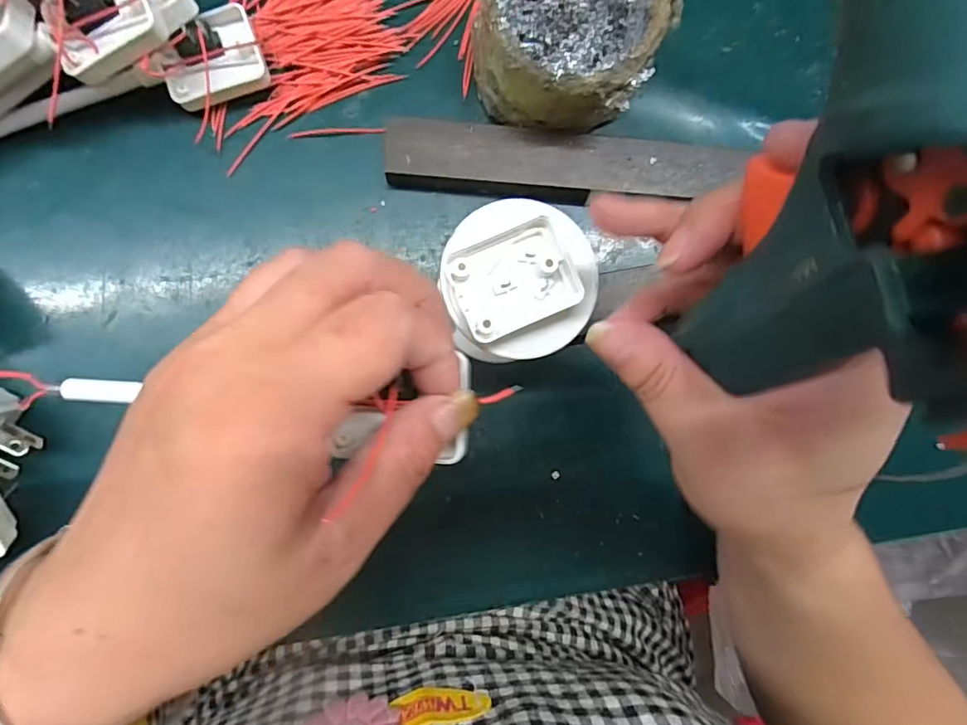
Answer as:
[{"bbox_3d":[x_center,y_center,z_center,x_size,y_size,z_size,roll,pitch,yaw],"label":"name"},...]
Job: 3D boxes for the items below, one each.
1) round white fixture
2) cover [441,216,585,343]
[{"bbox_3d":[0.016,-0.034,0.210,0.064,0.013,0.060,0,90,-6],"label":"round white fixture"},{"bbox_3d":[0.011,-0.032,0.207,0.049,0.009,0.038,-24,93,-6],"label":"cover"}]

